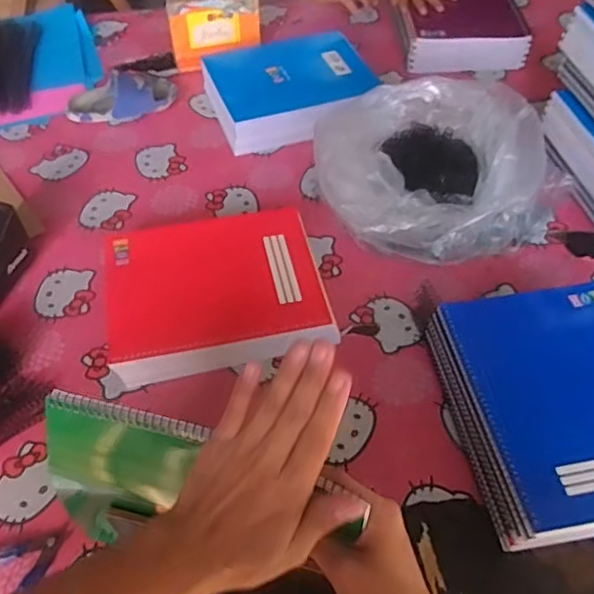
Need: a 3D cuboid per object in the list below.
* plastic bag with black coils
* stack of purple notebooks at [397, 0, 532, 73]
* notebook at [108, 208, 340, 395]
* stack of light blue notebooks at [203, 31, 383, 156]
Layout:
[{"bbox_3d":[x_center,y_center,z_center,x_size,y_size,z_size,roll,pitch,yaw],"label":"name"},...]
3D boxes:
[{"bbox_3d":[0.185,-0.188,0.835,0.356,0.138,0.280,-17,52,-13],"label":"plastic bag with black coils"},{"bbox_3d":[0.304,-0.529,1.160,0.216,0.072,0.293,1,50,1],"label":"stack of purple notebooks"},{"bbox_3d":[-0.098,-0.008,0.747,0.255,0.042,0.219,-8,50,-6],"label":"notebook"},{"bbox_3d":[-0.004,-0.332,0.991,0.263,0.071,0.209,-12,51,-10],"label":"stack of light blue notebooks"}]

